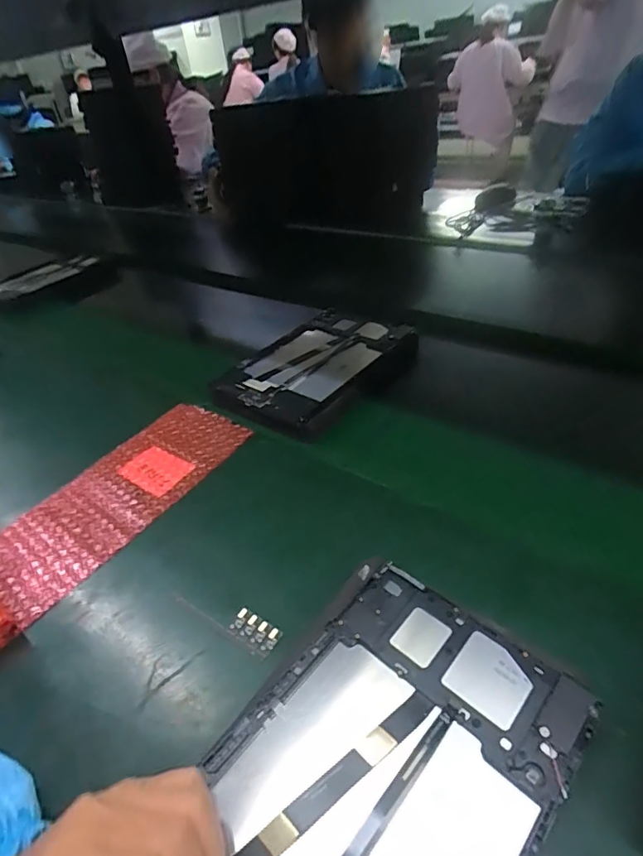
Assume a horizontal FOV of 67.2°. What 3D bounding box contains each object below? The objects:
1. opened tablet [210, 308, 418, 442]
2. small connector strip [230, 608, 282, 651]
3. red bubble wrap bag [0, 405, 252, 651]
[{"bbox_3d":[-0.001,-0.077,0.612,0.172,0.026,0.253,21,45,32],"label":"opened tablet"},{"bbox_3d":[-0.047,0.145,0.348,0.038,0.005,0.017,19,45,30],"label":"small connector strip"},{"bbox_3d":[-0.229,0.083,0.452,0.118,0.020,0.352,21,45,32],"label":"red bubble wrap bag"}]

